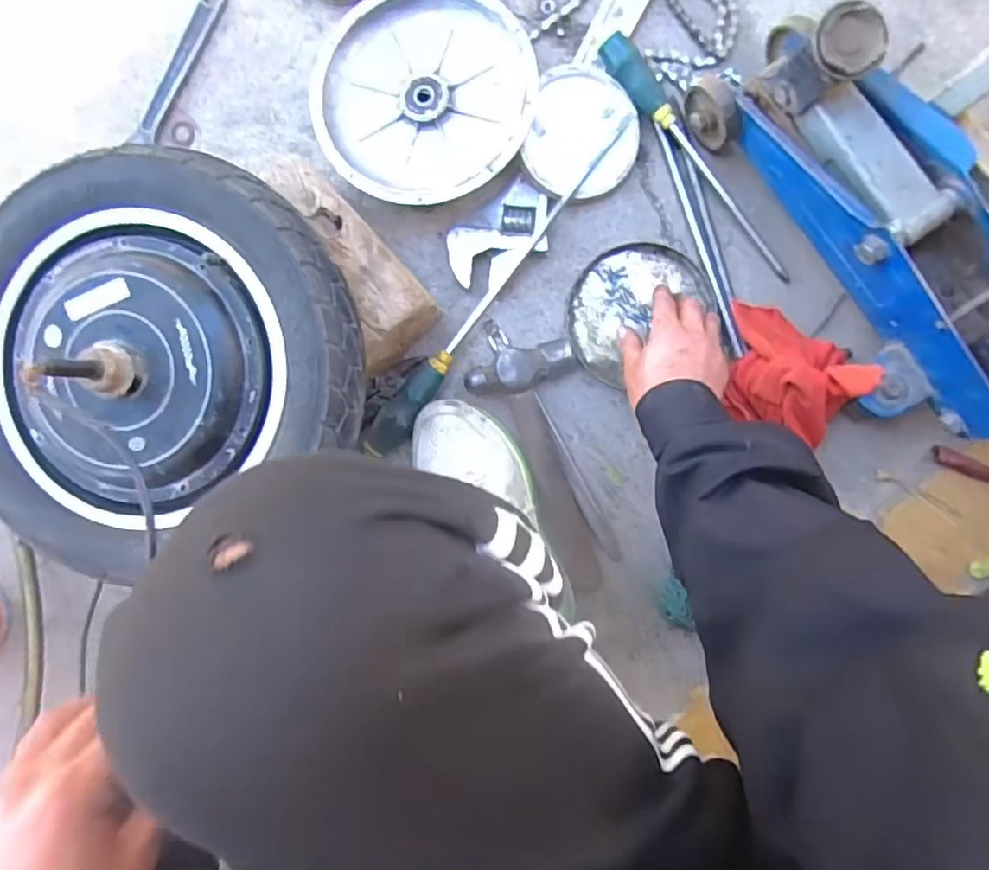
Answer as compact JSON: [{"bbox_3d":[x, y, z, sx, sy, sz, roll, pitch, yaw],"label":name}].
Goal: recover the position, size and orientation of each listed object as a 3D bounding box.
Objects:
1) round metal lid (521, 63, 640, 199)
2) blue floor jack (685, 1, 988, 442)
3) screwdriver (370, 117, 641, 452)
[{"bbox_3d":[0.089,-0.298,0.605,0.107,0.017,0.124,16,93,-1],"label":"round metal lid"},{"bbox_3d":[0.340,-0.186,0.541,0.147,0.148,0.394,-29,92,5],"label":"blue floor jack"},{"bbox_3d":[-0.002,-0.151,0.620,0.039,0.035,0.410,37,95,0],"label":"screwdriver"}]

